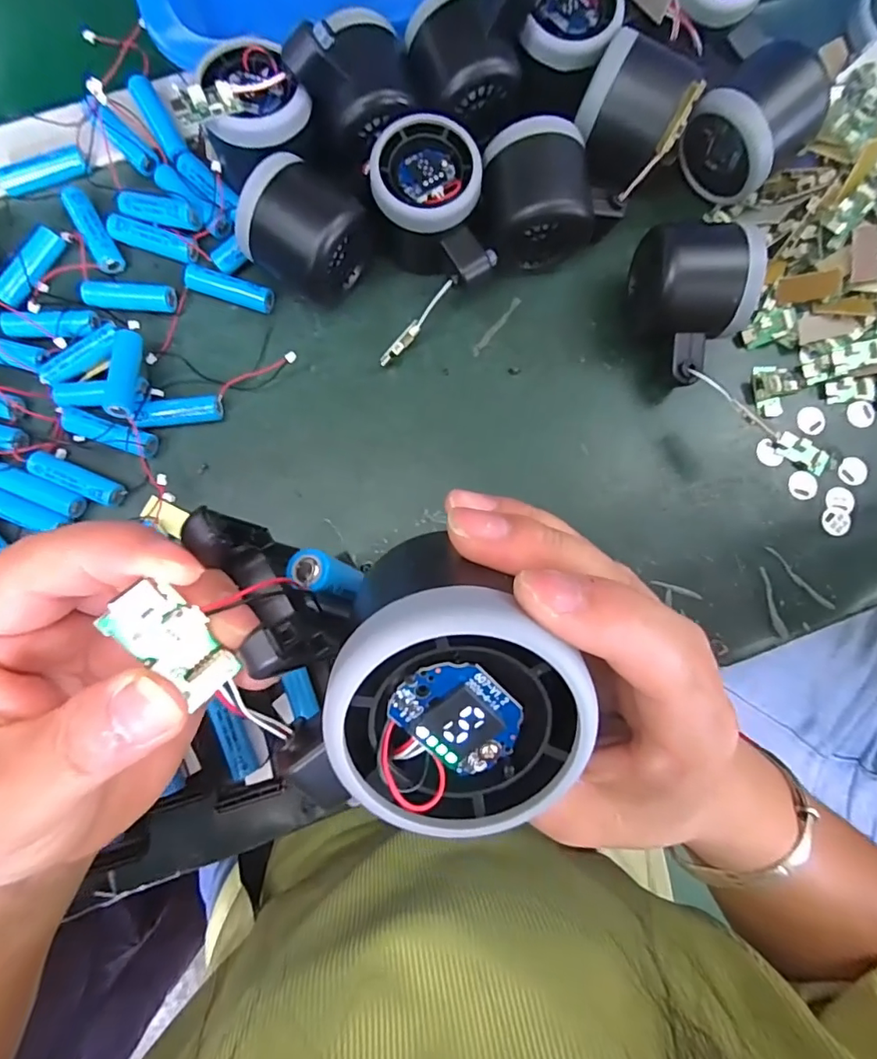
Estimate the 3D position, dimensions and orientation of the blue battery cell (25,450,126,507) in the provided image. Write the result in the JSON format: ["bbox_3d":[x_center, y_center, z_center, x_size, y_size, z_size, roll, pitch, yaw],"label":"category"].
[{"bbox_3d":[-0.204,-0.028,0.293,0.053,0.015,0.013,23,85,0],"label":"blue battery cell"}]

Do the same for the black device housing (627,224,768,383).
[{"bbox_3d":[0.140,-0.123,0.289,0.056,0.052,0.078,-12,86,-3],"label":"black device housing"}]

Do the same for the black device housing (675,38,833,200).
[{"bbox_3d":[0.178,-0.230,0.298,0.056,0.052,0.058,44,86,2],"label":"black device housing"}]

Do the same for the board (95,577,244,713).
[{"bbox_3d":[-0.056,0.025,0.112,0.013,0.004,0.029,-34,116,-3],"label":"board"}]

